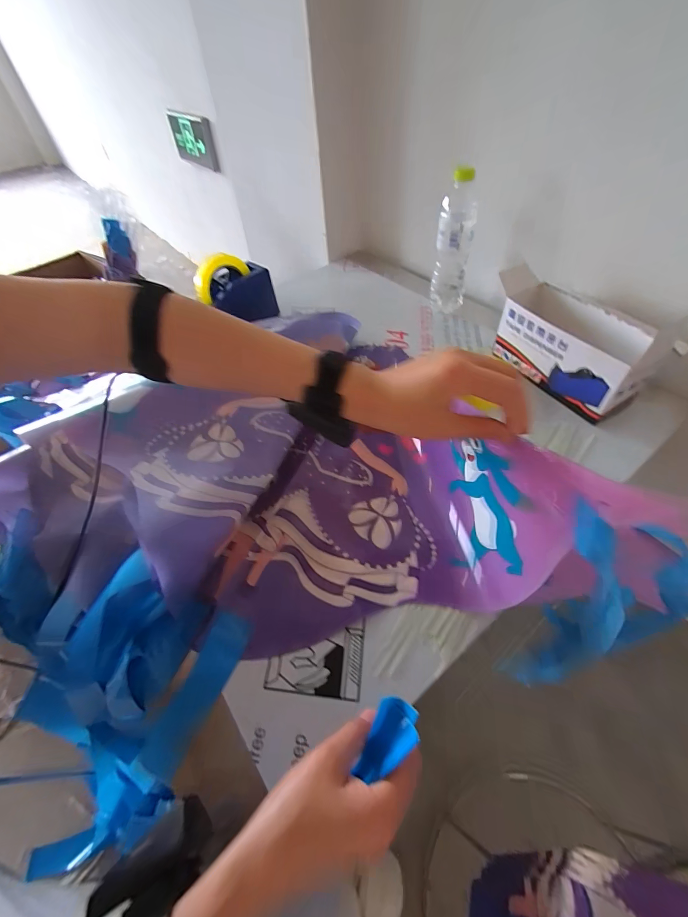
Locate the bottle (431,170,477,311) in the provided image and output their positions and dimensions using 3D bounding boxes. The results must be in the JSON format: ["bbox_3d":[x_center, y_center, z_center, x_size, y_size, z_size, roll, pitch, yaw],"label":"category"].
[{"bbox_3d":[0.195,-0.369,0.642,0.067,0.235,0.055,16,53,17],"label":"bottle"}]

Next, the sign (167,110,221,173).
[{"bbox_3d":[-0.555,-1.166,1.317,0.040,0.145,0.277,-37,57,-25],"label":"sign"}]

